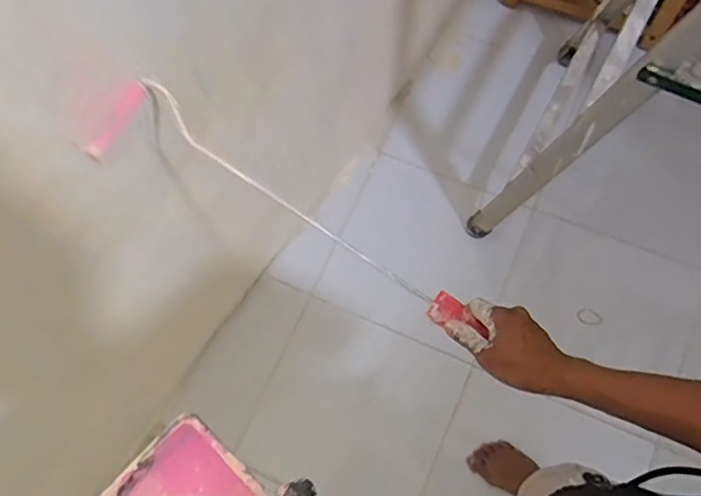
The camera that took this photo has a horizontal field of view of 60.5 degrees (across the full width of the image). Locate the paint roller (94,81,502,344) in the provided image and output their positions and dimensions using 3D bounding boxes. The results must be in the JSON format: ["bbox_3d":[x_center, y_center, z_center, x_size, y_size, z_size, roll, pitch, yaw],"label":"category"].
[{"bbox_3d":[-0.085,-0.041,0.676,0.489,0.048,0.107,31,75,14],"label":"paint roller"}]

